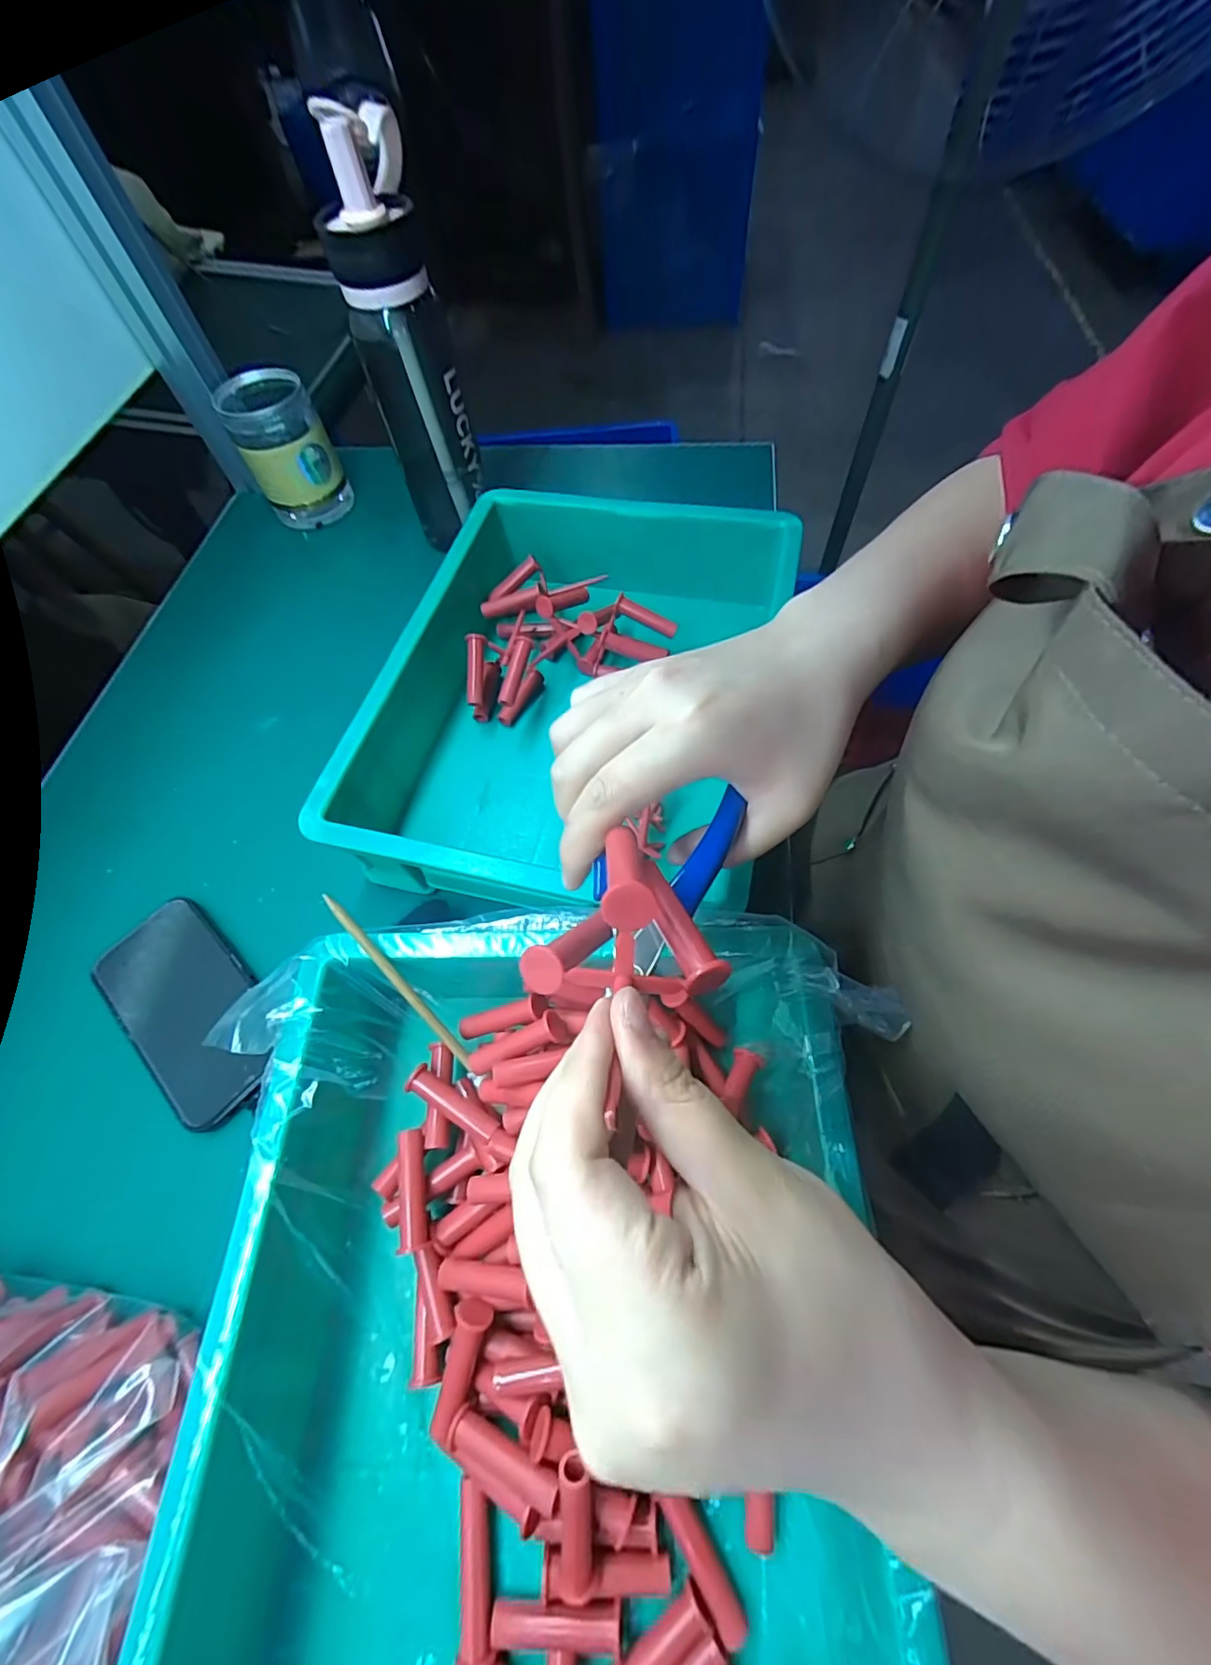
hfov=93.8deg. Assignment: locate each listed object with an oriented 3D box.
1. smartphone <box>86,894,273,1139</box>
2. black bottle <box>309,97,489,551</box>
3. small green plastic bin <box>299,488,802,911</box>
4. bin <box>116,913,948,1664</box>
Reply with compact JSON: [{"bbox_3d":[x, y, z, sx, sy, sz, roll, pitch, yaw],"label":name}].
[{"bbox_3d":[-0.261,0.110,0.356,0.143,0.013,0.071,38,71,21],"label":"smartphone"},{"bbox_3d":[-0.156,-0.375,0.464,0.074,0.260,0.067,-21,62,-7],"label":"black bottle"},{"bbox_3d":[-0.018,-0.099,0.417,0.249,0.091,0.337,12,64,11],"label":"small green plastic bin"},{"bbox_3d":[-0.023,0.218,0.242,0.260,0.084,0.353,-2,62,3],"label":"bin"}]

